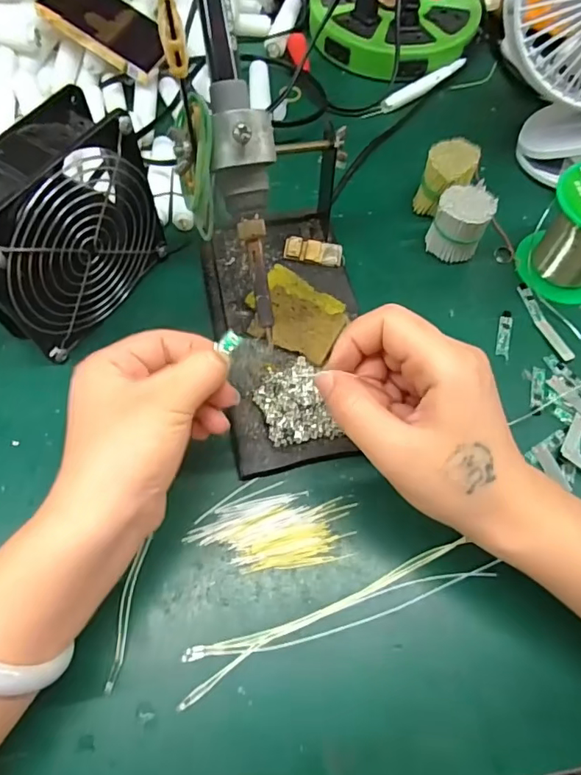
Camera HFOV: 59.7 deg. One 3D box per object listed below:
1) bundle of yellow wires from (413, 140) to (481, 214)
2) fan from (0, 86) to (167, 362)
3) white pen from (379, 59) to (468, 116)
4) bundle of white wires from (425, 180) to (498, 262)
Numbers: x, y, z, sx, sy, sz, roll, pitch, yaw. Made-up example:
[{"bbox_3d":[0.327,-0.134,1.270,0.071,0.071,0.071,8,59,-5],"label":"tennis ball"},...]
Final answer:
[{"bbox_3d":[0.117,-0.155,0.385,0.035,0.048,0.039,17,65,6],"label":"bundle of yellow wires"},{"bbox_3d":[-0.140,-0.092,0.310,0.046,0.116,0.121,32,68,13],"label":"fan"},{"bbox_3d":[0.125,-0.277,0.465,0.100,0.012,0.015,-36,70,-17],"label":"white pen"},{"bbox_3d":[0.122,-0.117,0.366,0.036,0.048,0.034,1,64,-1],"label":"bundle of white wires"}]

